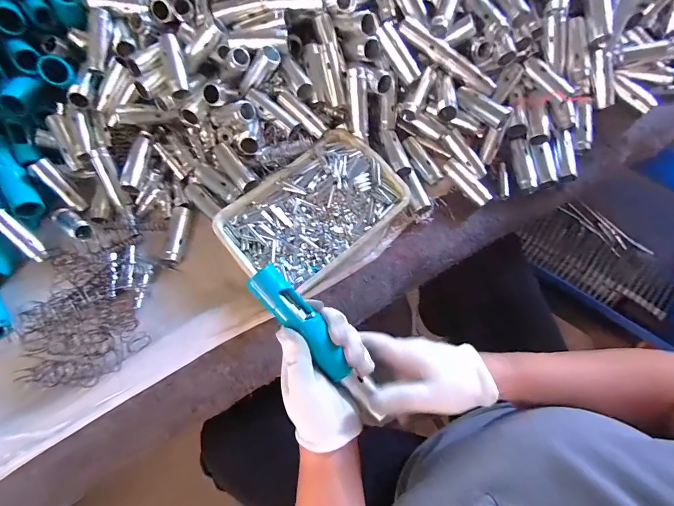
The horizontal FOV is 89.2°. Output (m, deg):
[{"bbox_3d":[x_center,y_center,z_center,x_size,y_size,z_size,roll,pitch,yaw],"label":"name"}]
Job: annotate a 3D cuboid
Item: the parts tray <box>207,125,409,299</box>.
[{"bbox_3d":[-0.026,-0.048,0.405,0.201,0.028,0.135,-39,74,-11],"label":"parts tray"}]

